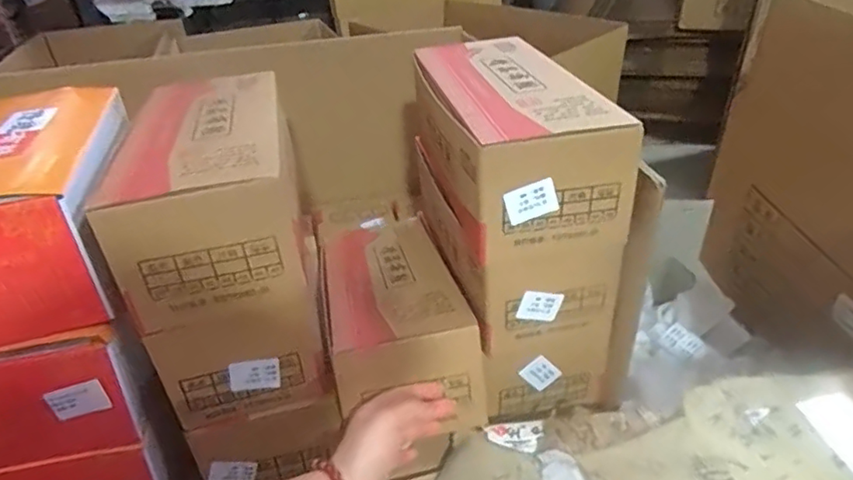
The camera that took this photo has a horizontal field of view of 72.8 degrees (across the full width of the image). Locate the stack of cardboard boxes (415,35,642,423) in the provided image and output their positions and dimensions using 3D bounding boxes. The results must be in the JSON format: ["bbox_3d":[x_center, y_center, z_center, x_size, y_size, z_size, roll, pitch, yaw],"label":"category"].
[{"bbox_3d":[0.076,-0.030,0.627,0.154,0.303,0.299,-10,33,-10],"label":"stack of cardboard boxes"}]

